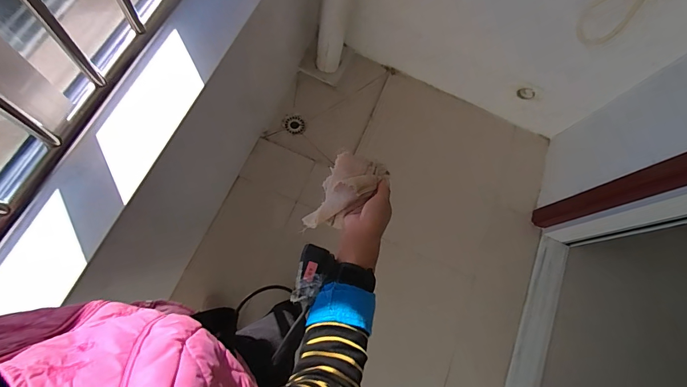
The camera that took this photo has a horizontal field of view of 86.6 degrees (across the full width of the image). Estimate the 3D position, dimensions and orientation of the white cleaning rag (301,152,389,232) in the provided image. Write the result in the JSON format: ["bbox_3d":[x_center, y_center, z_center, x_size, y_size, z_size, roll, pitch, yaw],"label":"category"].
[{"bbox_3d":[-0.004,0.000,0.570,0.066,0.056,0.145,44,104,11],"label":"white cleaning rag"}]

